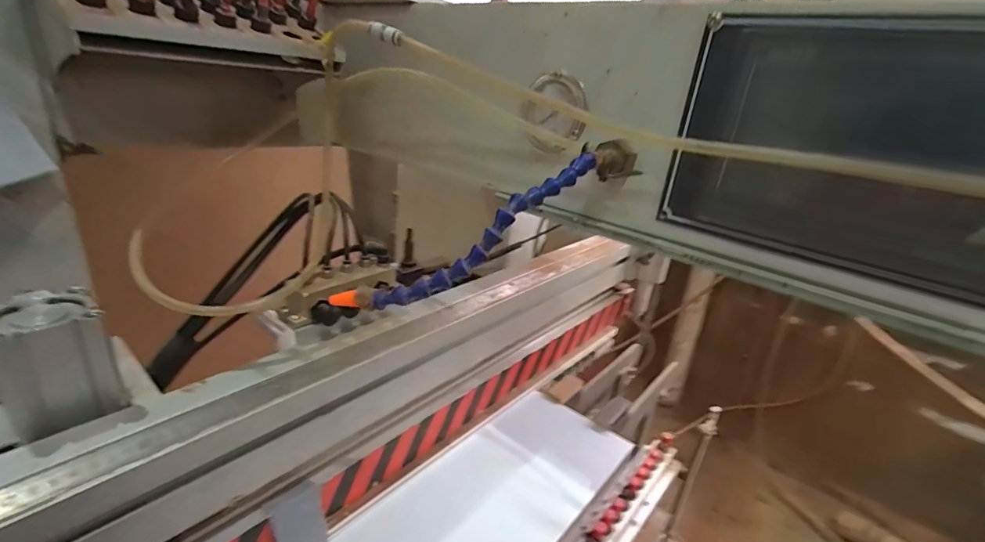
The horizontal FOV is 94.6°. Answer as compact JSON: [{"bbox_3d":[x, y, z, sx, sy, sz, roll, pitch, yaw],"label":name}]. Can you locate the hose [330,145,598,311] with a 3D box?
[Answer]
[{"bbox_3d":[-0.012,-0.028,0.354,0.237,0.031,0.044,-35,34,-7],"label":"hose"}]

